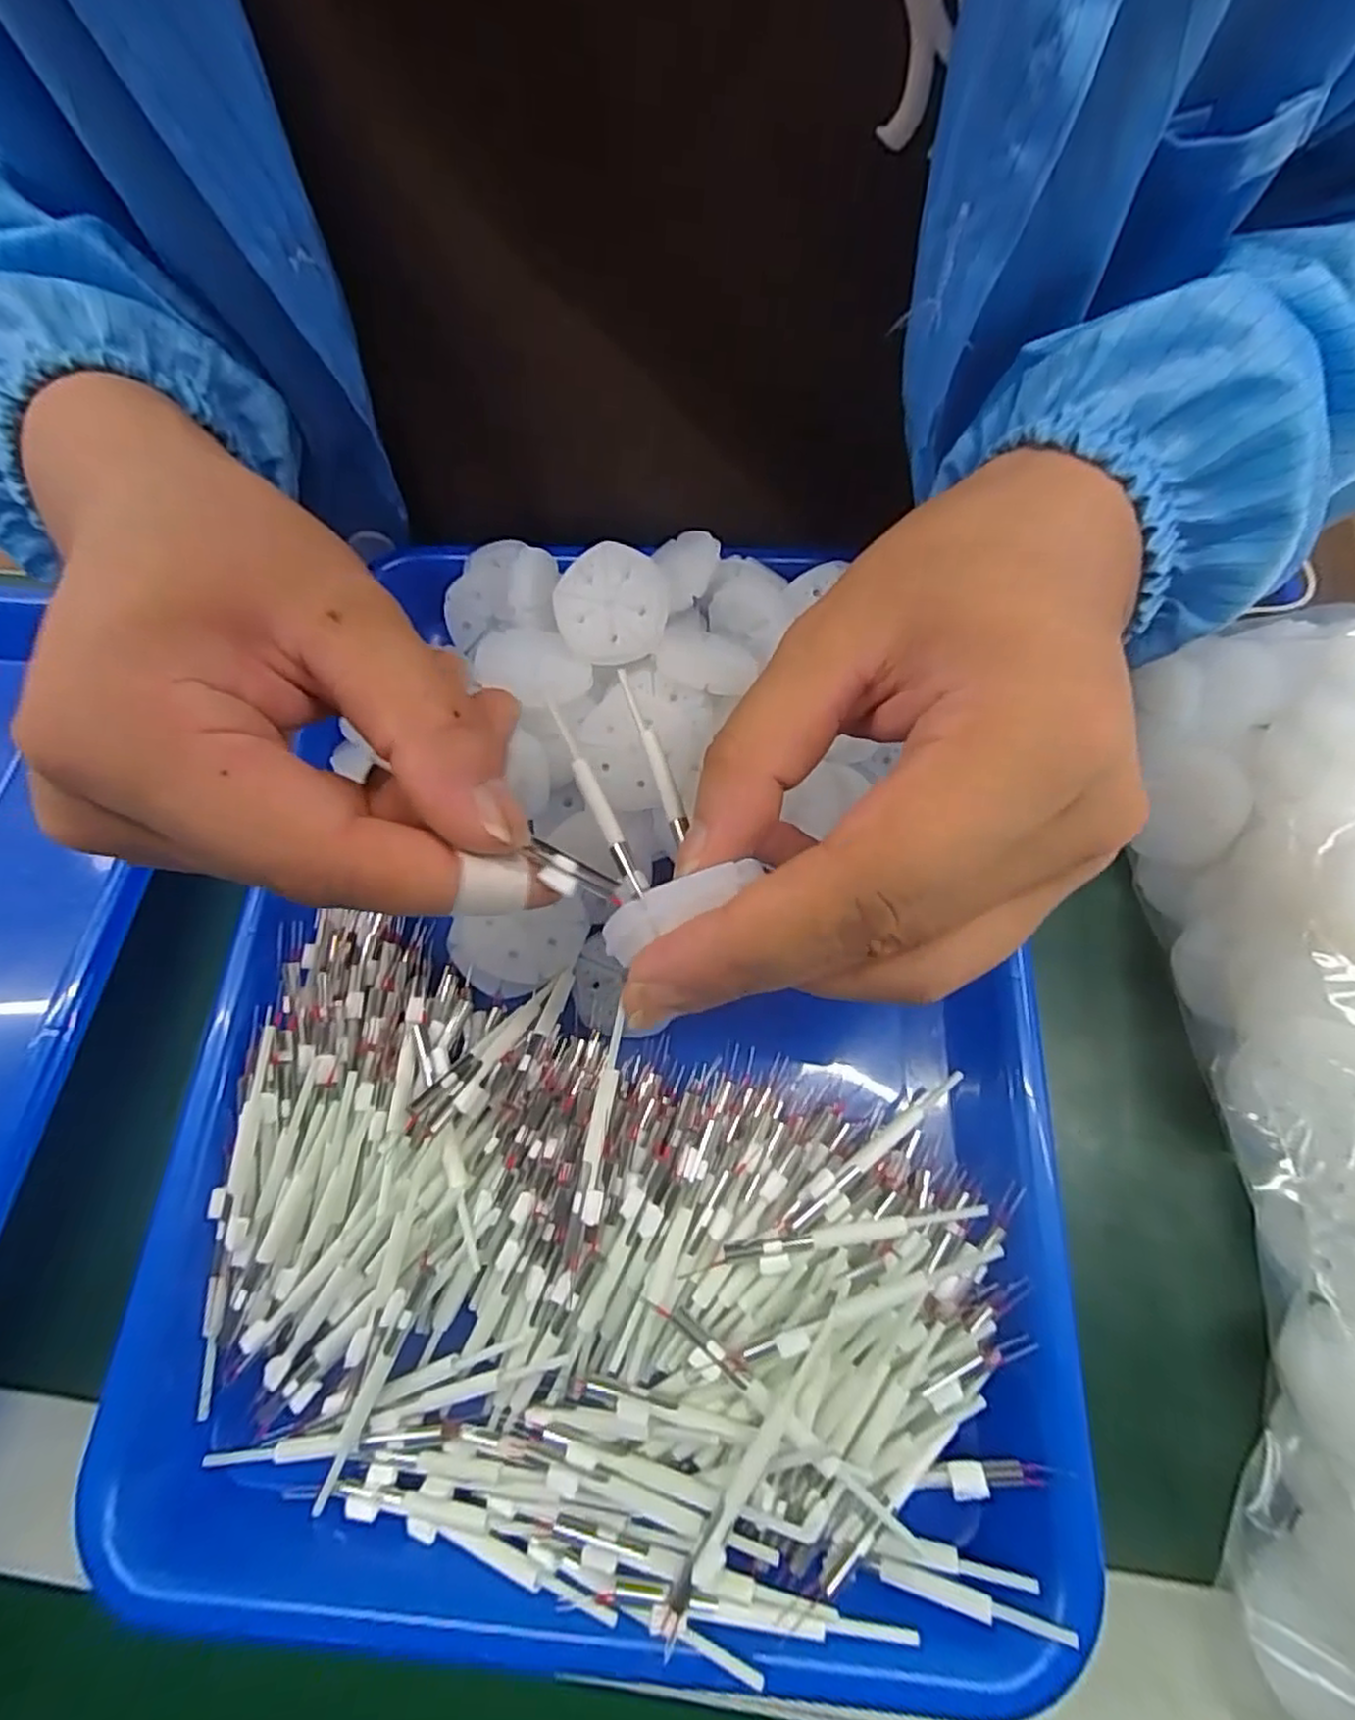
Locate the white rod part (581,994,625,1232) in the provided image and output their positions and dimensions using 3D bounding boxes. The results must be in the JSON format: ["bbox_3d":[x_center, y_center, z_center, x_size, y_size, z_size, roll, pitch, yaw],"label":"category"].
[{"bbox_3d":[-0.020,0.069,0.198,0.006,0.004,0.056,6,72,5],"label":"white rod part"}]

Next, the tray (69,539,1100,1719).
[{"bbox_3d":[-0.017,0.037,0.225,0.243,0.046,0.321,3,69,4],"label":"tray"}]

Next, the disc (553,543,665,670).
[{"bbox_3d":[-0.022,-0.084,0.241,0.037,0.004,0.038,1,98,9],"label":"disc"}]

